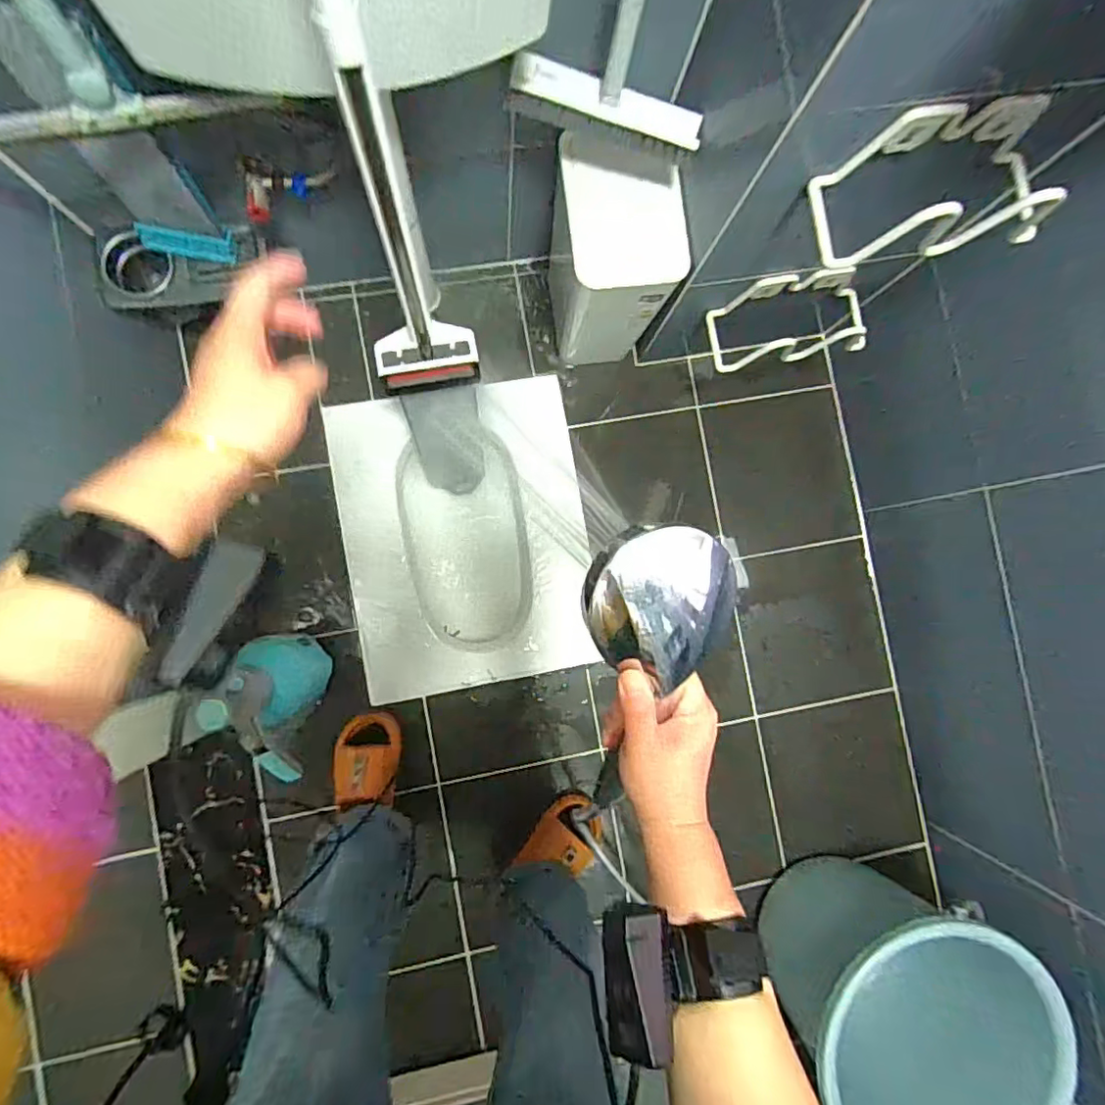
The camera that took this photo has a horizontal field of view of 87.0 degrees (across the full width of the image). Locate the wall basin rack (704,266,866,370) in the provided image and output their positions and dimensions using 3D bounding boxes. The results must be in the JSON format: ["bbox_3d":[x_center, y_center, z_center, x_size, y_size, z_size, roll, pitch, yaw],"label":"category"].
[{"bbox_3d":[0.375,-0.355,0.893,0.250,0.110,0.106,-9,89,-6],"label":"wall basin rack"}]

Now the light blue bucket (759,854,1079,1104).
[{"bbox_3d":[0.527,0.694,0.896,0.337,0.294,0.344,0,88,-5],"label":"light blue bucket"}]

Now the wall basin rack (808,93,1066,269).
[{"bbox_3d":[0.400,-0.374,0.589,0.246,0.090,0.108,-9,89,-6],"label":"wall basin rack"}]

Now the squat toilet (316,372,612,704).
[{"bbox_3d":[-0.161,-0.023,1.104,0.425,0.140,0.527,-8,89,-6],"label":"squat toilet"}]

